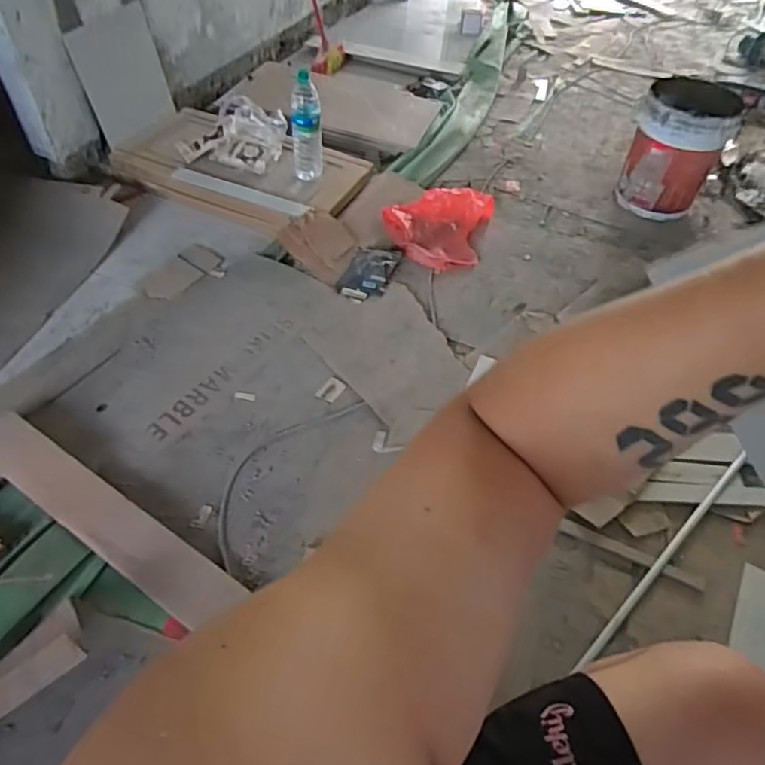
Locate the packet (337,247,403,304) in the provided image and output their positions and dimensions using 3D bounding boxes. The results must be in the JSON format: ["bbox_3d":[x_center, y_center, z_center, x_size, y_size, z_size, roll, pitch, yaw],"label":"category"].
[{"bbox_3d":[-0.039,-0.345,1.718,0.137,0.043,0.238,21,53,14],"label":"packet"}]

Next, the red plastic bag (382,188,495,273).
[{"bbox_3d":[0.170,-0.523,1.850,0.338,0.108,0.316,14,51,9],"label":"red plastic bag"}]

